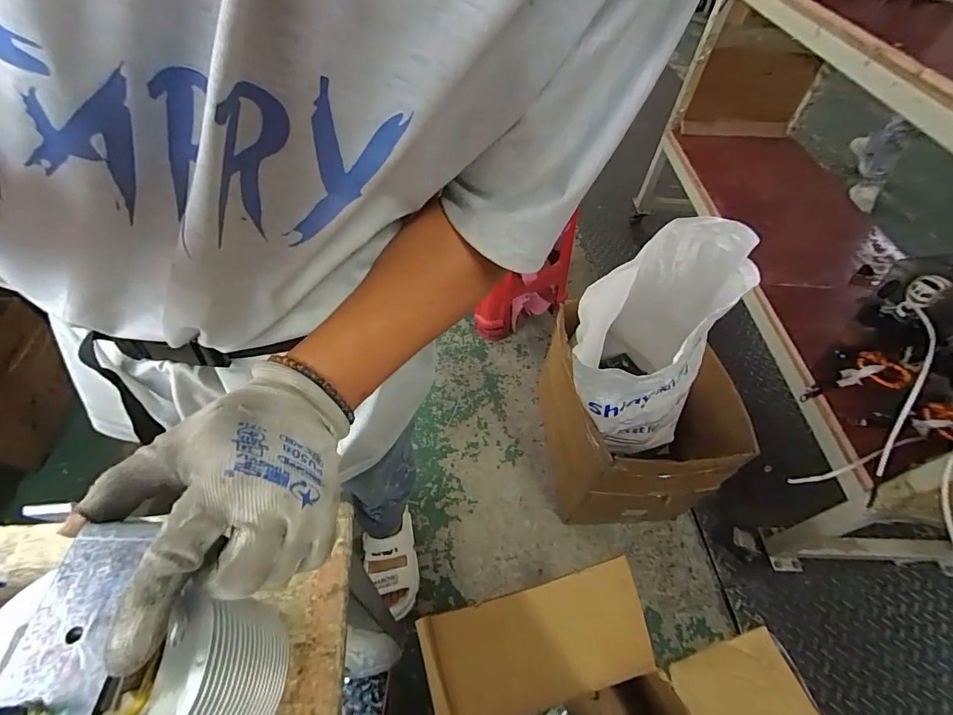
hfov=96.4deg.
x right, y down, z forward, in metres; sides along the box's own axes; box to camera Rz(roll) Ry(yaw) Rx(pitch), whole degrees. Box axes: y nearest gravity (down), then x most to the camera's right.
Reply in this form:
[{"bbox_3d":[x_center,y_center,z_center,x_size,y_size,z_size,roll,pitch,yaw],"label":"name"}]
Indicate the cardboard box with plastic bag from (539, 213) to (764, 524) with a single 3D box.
[{"bbox_3d":[0.387,0.081,0.951,0.425,0.694,0.385,9,52,2],"label":"cardboard box with plastic bag"}]

